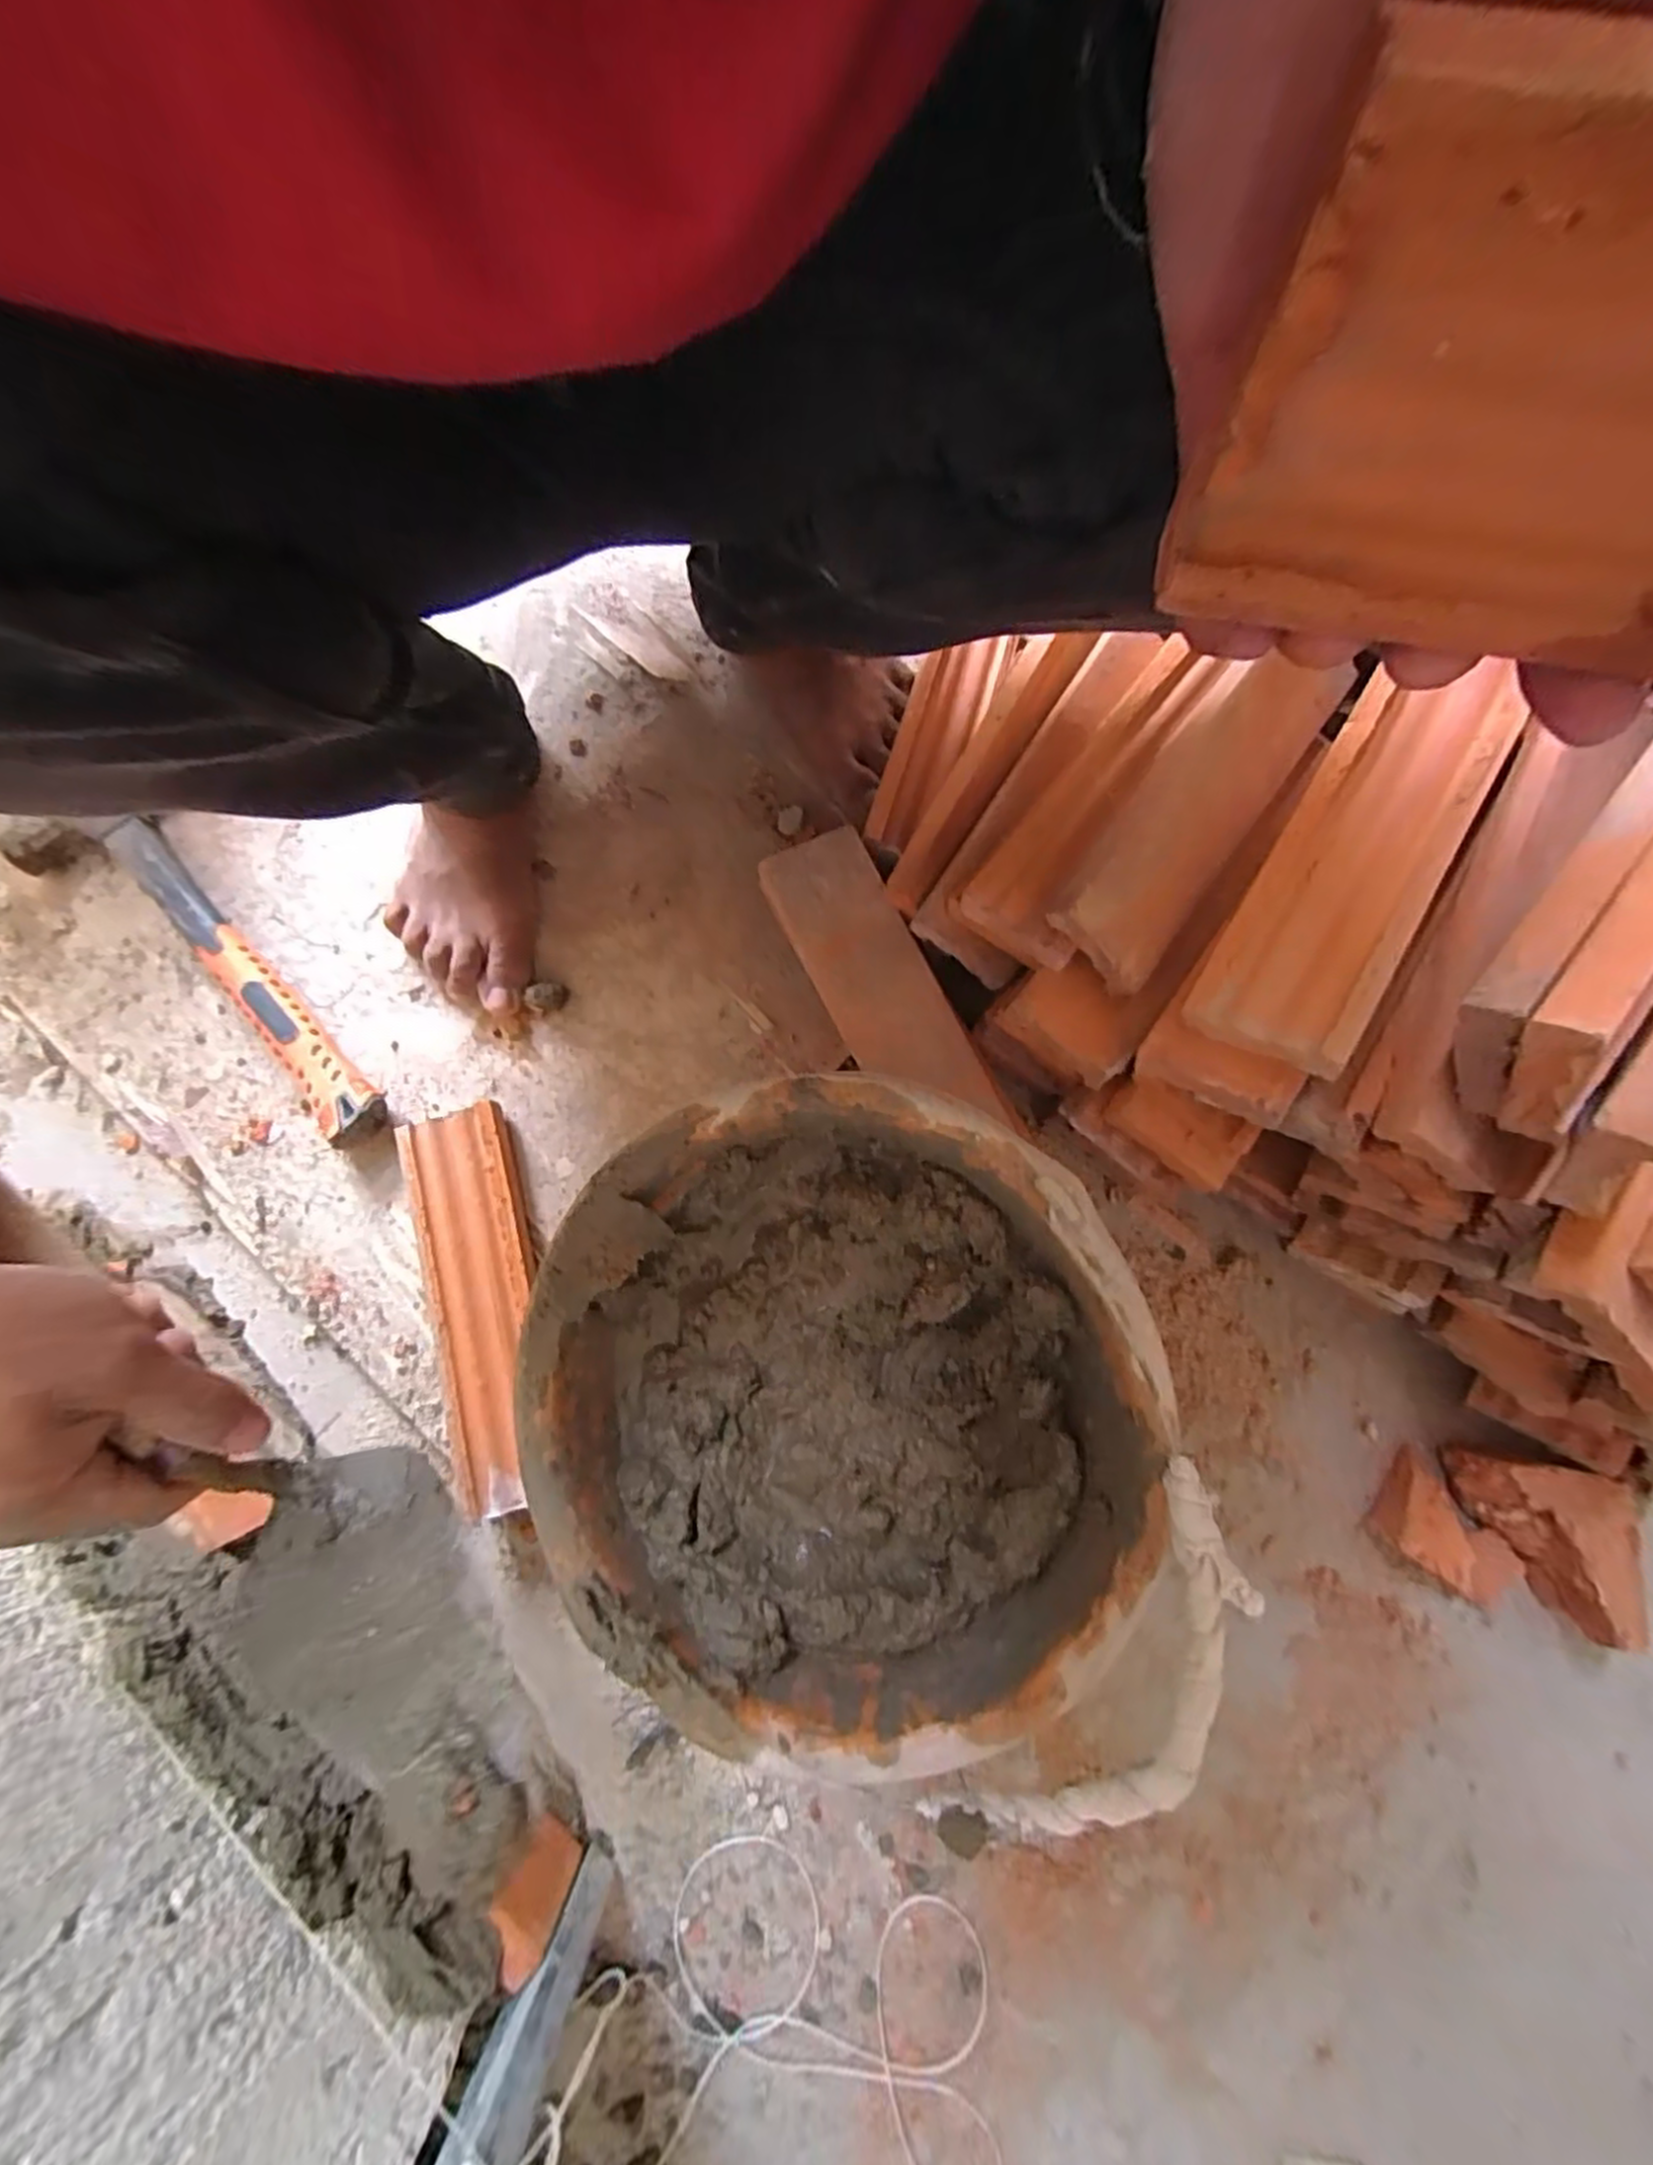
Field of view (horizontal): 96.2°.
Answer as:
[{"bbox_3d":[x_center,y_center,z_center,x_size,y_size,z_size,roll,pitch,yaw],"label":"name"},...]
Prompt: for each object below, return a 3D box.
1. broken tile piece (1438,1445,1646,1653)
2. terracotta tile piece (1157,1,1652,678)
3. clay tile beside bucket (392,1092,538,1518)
[{"bbox_3d":[0.383,0.243,0.402,0.081,0.052,0.083,18,80,3],"label":"broken tile piece"},{"bbox_3d":[0.130,-0.086,0.102,0.141,0.061,0.020,9,79,2],"label":"terracotta tile piece"},{"bbox_3d":[-0.197,0.126,0.433,0.062,0.026,0.220,-17,80,-3],"label":"clay tile beside bucket"}]

